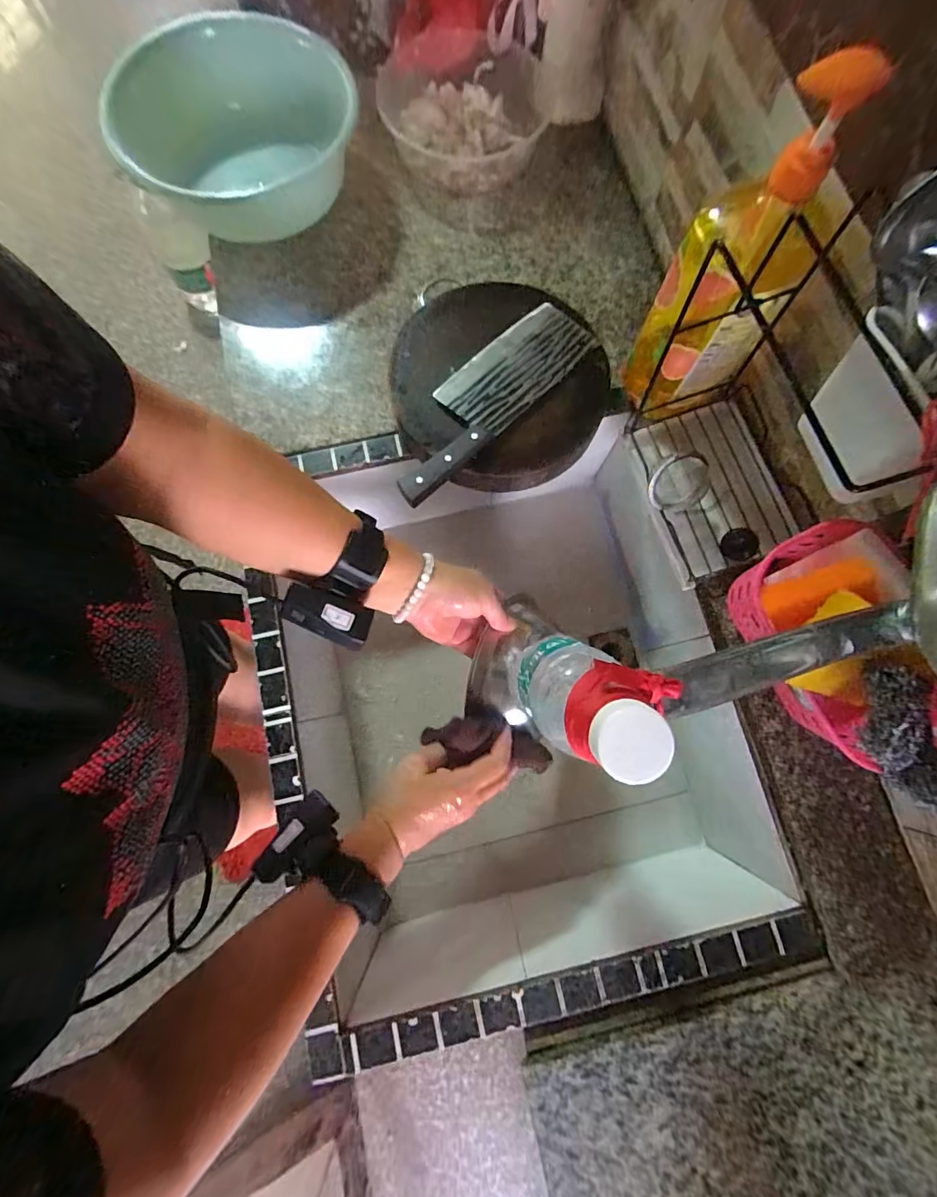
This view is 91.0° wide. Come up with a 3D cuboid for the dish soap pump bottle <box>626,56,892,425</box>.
[{"bbox_3d":[0.221,-0.267,0.406,0.100,0.259,0.078,43,81,8],"label":"dish soap pump bottle"}]

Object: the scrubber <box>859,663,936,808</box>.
[{"bbox_3d":[0.305,0.094,0.322,0.040,0.029,0.091,1,78,0],"label":"scrubber"}]

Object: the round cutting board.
[{"bbox_3d":[0.036,-0.252,0.550,0.241,0.054,0.249,0,78,0],"label":"round cutting board"}]

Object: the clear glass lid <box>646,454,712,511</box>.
[{"bbox_3d":[0.222,-0.121,0.486,0.057,0.058,0.011,6,43,22],"label":"clear glass lid"}]

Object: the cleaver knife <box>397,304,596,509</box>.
[{"bbox_3d":[0.017,-0.231,0.521,0.086,0.026,0.294,43,81,8],"label":"cleaver knife"}]

